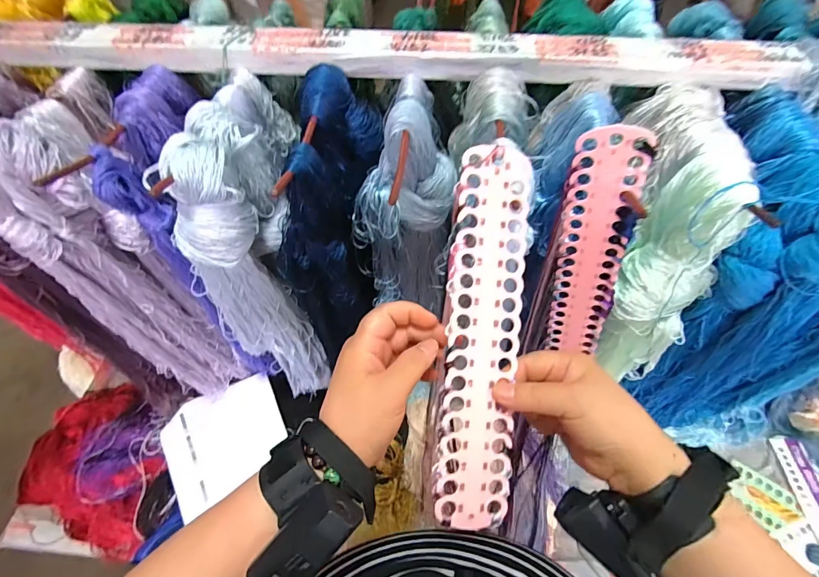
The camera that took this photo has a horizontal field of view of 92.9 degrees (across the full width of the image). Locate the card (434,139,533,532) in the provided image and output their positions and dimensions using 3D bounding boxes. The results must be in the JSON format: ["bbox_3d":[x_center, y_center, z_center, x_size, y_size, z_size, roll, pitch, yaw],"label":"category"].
[{"bbox_3d":[0.058,0.034,0.305,0.059,0.004,0.292,6,87,-11],"label":"card"}]

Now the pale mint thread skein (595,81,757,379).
[{"bbox_3d":[0.293,-0.058,0.489,0.088,0.292,0.243,1,56,2],"label":"pale mint thread skein"}]

